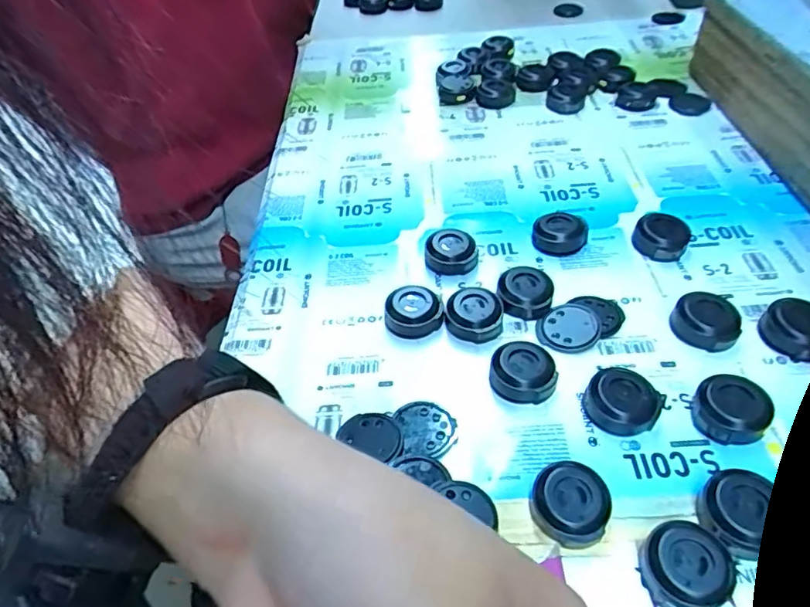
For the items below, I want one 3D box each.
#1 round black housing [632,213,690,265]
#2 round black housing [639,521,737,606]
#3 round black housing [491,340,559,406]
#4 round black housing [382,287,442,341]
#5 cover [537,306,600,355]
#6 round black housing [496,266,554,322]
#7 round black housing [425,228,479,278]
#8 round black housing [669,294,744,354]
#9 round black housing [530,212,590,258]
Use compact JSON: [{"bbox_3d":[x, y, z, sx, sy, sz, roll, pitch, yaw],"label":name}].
[{"bbox_3d":[0.147,-0.038,0.324,0.030,0.014,0.029,-3,46,3],"label":"round black housing"},{"bbox_3d":[0.101,0.095,0.200,0.030,0.014,0.027,-21,48,-13],"label":"round black housing"},{"bbox_3d":[0.056,0.032,0.263,0.029,0.014,0.026,3,47,9],"label":"round black housing"},{"bbox_3d":[0.004,0.005,0.298,0.028,0.013,0.025,-20,48,-13],"label":"round black housing"},{"bbox_3d":[0.084,0.013,0.286,0.031,0.004,0.026,-16,47,-9],"label":"cover"},{"bbox_3d":[0.064,-0.005,0.302,0.029,0.013,0.030,-3,46,3],"label":"round black housing"},{"bbox_3d":[0.027,-0.030,0.329,0.029,0.014,0.028,-3,46,3],"label":"round black housing"},{"bbox_3d":[0.150,0.009,0.280,0.030,0.011,0.030,-3,46,3],"label":"round black housing"},{"bbox_3d":[0.091,-0.040,0.334,0.028,0.016,0.028,-3,46,3],"label":"round black housing"}]

